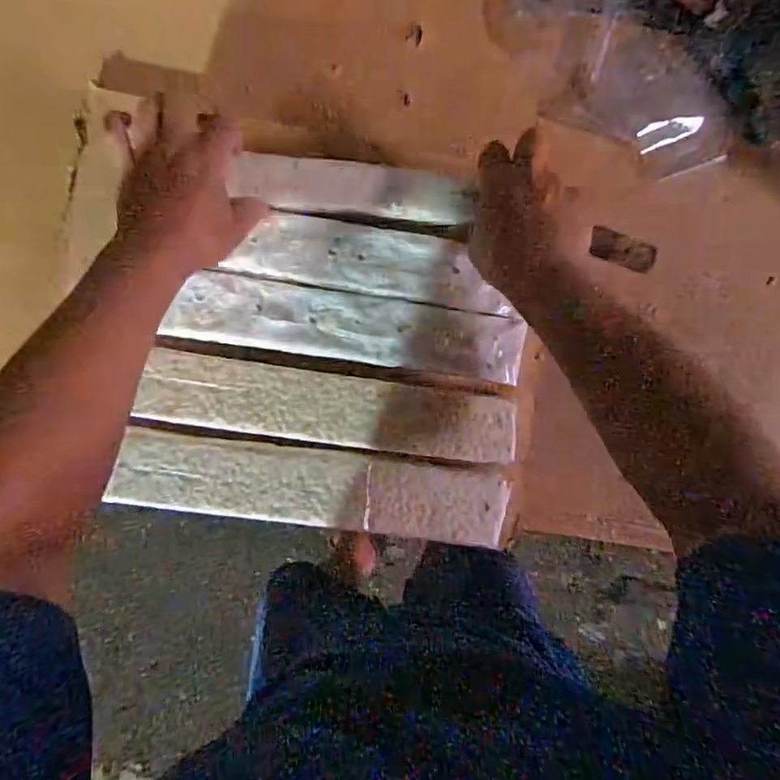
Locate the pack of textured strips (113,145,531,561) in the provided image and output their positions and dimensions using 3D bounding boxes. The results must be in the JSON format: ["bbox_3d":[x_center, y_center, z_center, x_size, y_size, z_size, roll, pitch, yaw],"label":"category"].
[{"bbox_3d":[-0.041,-0.033,0.508,0.335,0.027,0.315,9,96,-3],"label":"pack of textured strips"}]

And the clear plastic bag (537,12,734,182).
[{"bbox_3d":[0.259,-0.289,0.557,0.173,0.016,0.115,28,94,-5],"label":"clear plastic bag"}]

